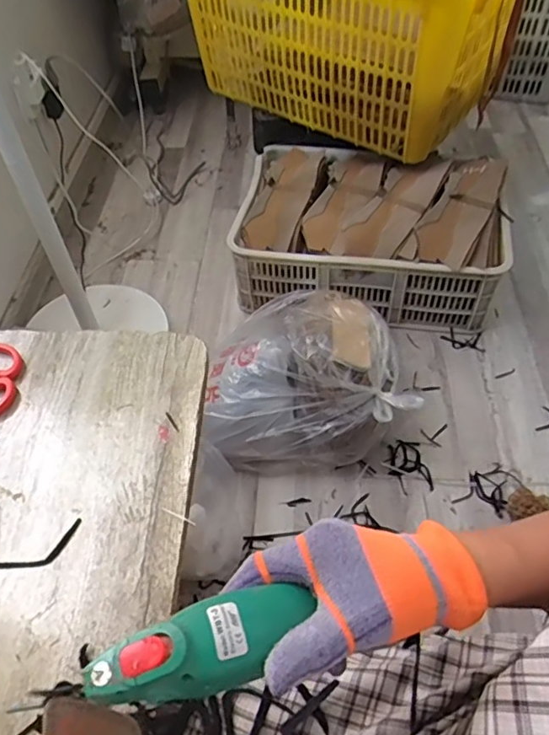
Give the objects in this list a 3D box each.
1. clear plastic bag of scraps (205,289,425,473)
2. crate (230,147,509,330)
[{"bbox_3d":[0.056,-0.017,1.069,0.345,0.230,0.336,-2,53,3],"label":"clear plastic bag of scraps"},{"bbox_3d":[0.219,-0.335,1.312,0.592,0.203,0.404,8,54,10],"label":"crate"}]

